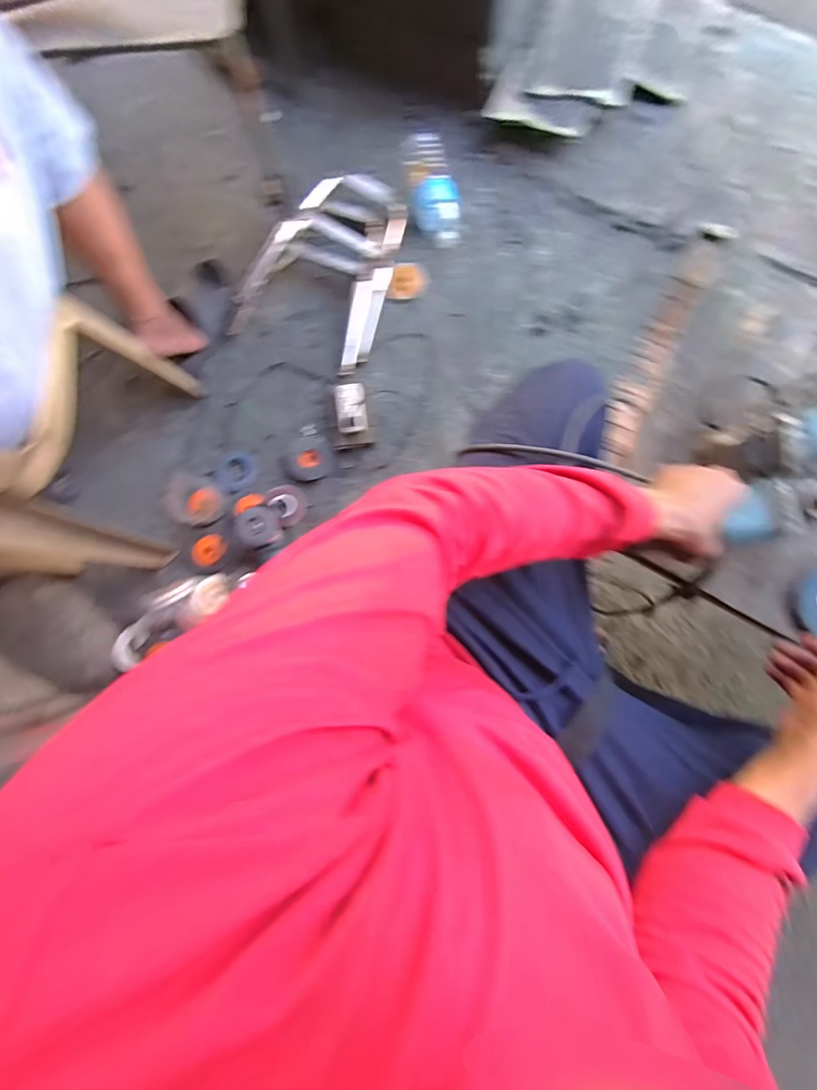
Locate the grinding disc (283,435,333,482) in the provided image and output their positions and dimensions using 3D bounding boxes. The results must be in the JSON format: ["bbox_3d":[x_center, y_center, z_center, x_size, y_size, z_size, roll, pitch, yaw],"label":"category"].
[{"bbox_3d":[-0.230,-0.202,0.958,0.110,0.011,0.102,0,86,4],"label":"grinding disc"}]

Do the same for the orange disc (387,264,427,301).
[{"bbox_3d":[-0.002,-0.606,0.955,0.083,0.022,0.074,4,87,4],"label":"orange disc"}]

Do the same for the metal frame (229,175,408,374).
[{"bbox_3d":[-0.203,-0.643,0.951,0.330,0.077,0.413,19,88,5],"label":"metal frame"}]

